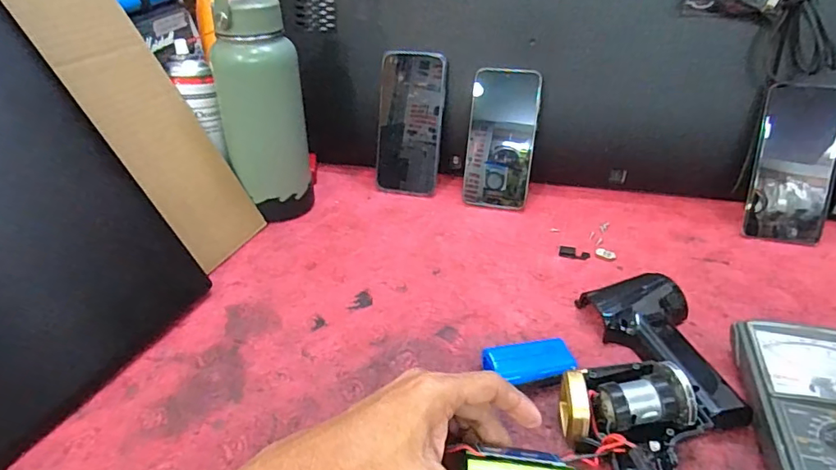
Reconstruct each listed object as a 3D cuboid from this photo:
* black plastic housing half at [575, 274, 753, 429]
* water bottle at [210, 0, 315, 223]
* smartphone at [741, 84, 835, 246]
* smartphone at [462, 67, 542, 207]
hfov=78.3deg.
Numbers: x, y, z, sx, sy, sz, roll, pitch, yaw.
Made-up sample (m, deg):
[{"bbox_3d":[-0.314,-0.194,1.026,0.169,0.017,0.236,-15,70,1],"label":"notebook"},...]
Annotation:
[{"bbox_3d":[0.202,0.088,0.408,0.087,0.025,0.145,-6,34,-9],"label":"black plastic housing half"},{"bbox_3d":[-0.170,-0.147,0.562,0.087,0.267,0.077,-10,35,-14],"label":"water bottle"},{"bbox_3d":[0.397,-0.073,0.539,0.076,0.161,0.015,6,10,10],"label":"smartphone"},{"bbox_3d":[0.099,-0.113,0.610,0.078,0.159,0.007,7,12,6],"label":"smartphone"}]

